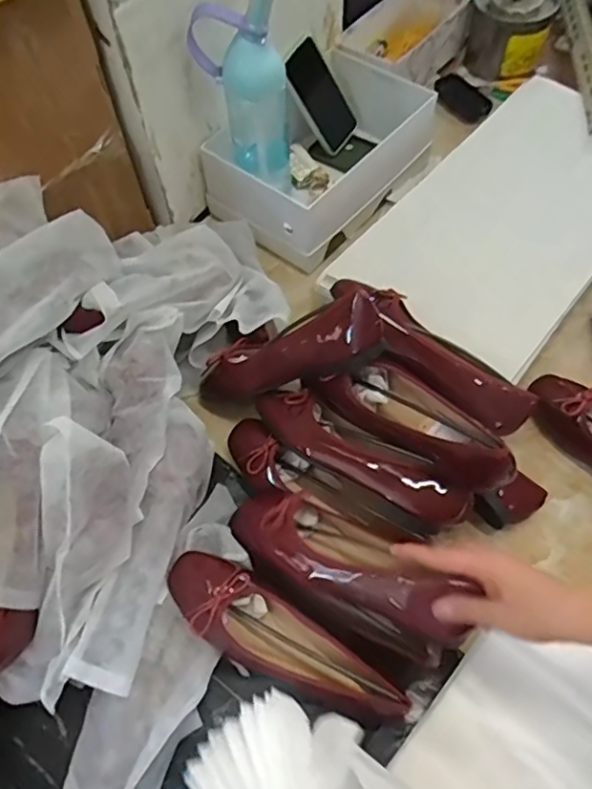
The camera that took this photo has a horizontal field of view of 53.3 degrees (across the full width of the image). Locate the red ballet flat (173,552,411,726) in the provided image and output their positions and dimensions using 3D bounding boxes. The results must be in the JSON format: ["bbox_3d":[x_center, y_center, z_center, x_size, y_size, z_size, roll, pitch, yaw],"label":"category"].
[{"bbox_3d":[-0.014,0.244,0.582,0.259,0.052,0.075,27,64,17],"label":"red ballet flat"}]

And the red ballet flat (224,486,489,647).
[{"bbox_3d":[0.037,0.150,0.574,0.264,0.059,0.081,21,61,35],"label":"red ballet flat"}]

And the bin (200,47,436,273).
[{"bbox_3d":[0.040,-0.345,0.869,0.189,0.134,0.307,38,68,21],"label":"bin"}]

